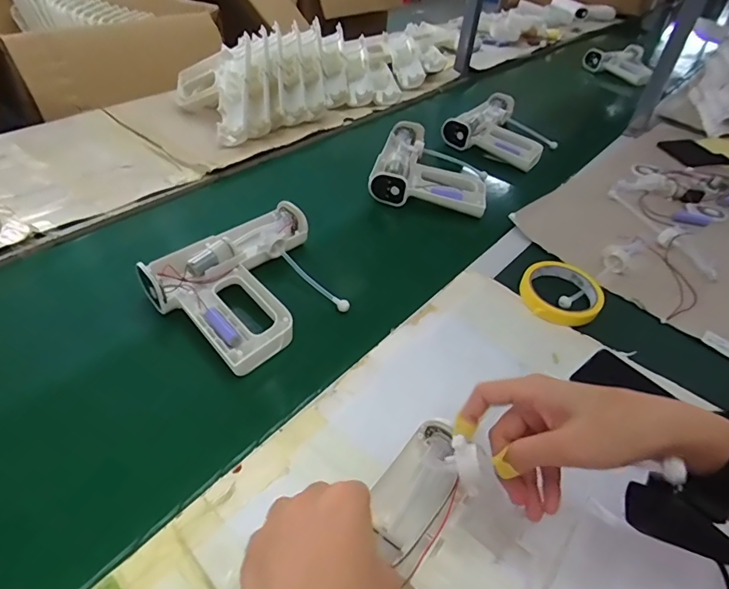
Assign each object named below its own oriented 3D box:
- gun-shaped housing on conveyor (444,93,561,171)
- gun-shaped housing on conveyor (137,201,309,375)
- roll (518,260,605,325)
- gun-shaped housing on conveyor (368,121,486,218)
[{"bbox_3d":[0.282,-0.331,0.911,0.188,0.047,0.215,29,46,20],"label":"gun-shaped housing on conveyor"},{"bbox_3d":[-0.129,-0.025,0.544,0.187,0.039,0.218,30,46,21],"label":"gun-shaped housing on conveyor"},{"bbox_3d":[0.236,-0.002,0.552,0.092,0.022,0.090,5,42,-5],"label":"roll"},{"bbox_3d":[0.111,-0.218,0.772,0.182,0.042,0.228,11,42,2],"label":"gun-shaped housing on conveyor"}]

